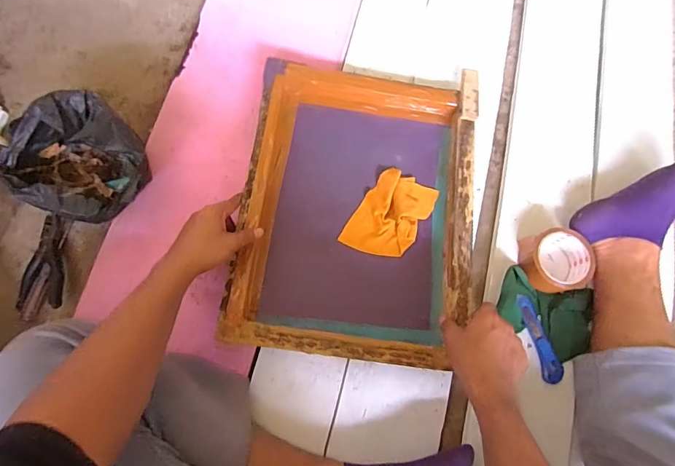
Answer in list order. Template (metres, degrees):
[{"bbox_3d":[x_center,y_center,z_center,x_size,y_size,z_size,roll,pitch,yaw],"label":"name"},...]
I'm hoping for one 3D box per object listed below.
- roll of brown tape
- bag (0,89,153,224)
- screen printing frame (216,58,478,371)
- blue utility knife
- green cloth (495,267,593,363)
[{"bbox_3d":[0.343,0.045,0.651,0.097,0.048,0.098,1,76,-3],"label":"roll of brown tape"},{"bbox_3d":[-0.366,-0.094,0.599,0.168,0.124,0.153,-43,82,-12],"label":"bag"},{"bbox_3d":[0.036,-0.040,0.647,0.350,0.083,0.446,6,79,2],"label":"screen printing frame"},{"bbox_3d":[0.313,0.162,0.638,0.030,0.016,0.136,-16,78,-7],"label":"blue utility knife"},{"bbox_3d":[0.320,0.125,0.647,0.144,0.039,0.109,20,76,2],"label":"green cloth"}]

